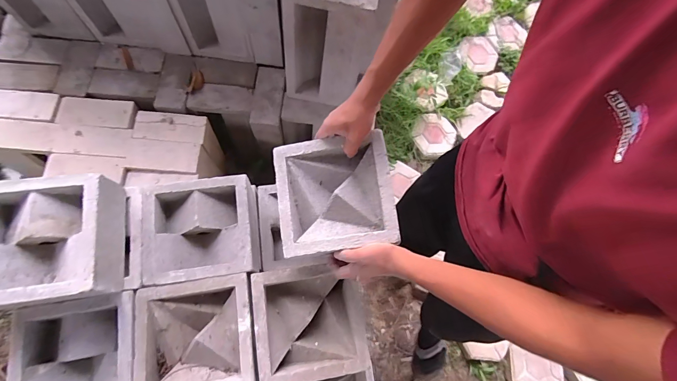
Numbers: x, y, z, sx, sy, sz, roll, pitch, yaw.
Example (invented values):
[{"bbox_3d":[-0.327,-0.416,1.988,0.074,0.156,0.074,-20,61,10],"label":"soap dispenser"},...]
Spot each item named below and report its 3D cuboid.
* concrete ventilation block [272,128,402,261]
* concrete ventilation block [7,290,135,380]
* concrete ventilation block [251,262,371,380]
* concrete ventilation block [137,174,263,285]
[{"bbox_3d":[-0.009,0.007,0.608,0.196,0.069,0.192,-8,80,-2],"label":"concrete ventilation block"},{"bbox_3d":[-0.462,0.298,0.607,0.207,0.077,0.201,-10,80,-2],"label":"concrete ventilation block"},{"bbox_3d":[-0.051,0.257,0.650,0.200,0.072,0.218,-7,76,-6],"label":"concrete ventilation block"},{"bbox_3d":[-0.274,0.080,0.695,0.201,0.088,0.196,-8,76,-6],"label":"concrete ventilation block"}]

